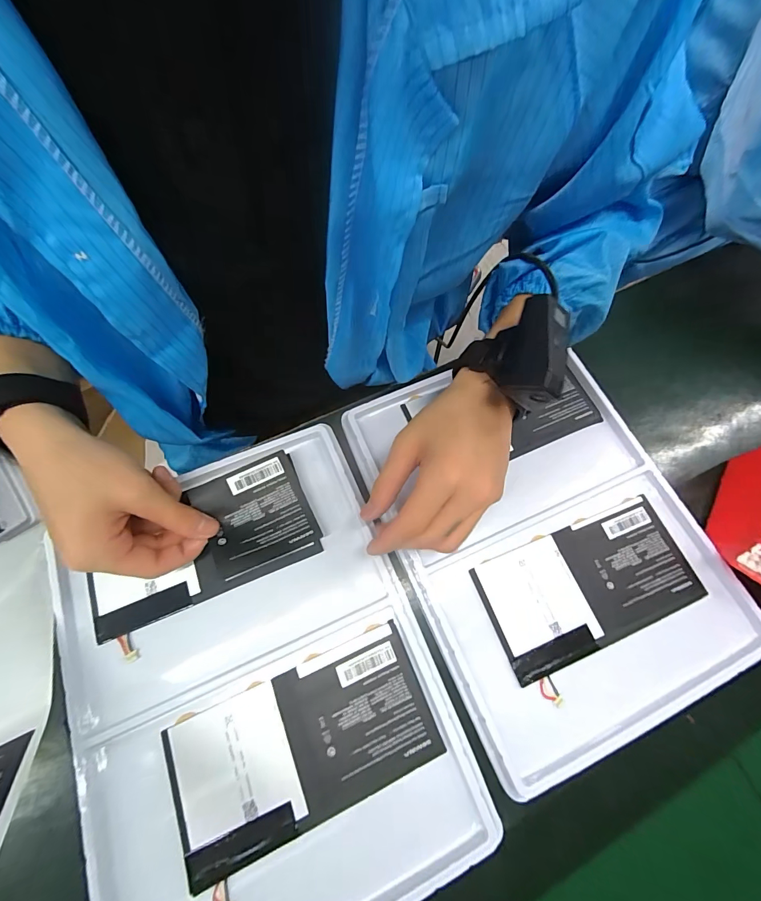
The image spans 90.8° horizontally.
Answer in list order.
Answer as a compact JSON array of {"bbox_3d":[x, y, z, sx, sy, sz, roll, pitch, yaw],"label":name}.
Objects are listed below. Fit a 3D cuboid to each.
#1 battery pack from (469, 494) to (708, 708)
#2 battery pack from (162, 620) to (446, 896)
[{"bbox_3d":[0.170,0.109,0.307,0.169,0.010,0.096,-22,73,-10],"label":"battery pack"},{"bbox_3d":[-0.053,0.200,0.258,0.171,0.008,0.089,-22,73,-10],"label":"battery pack"}]

